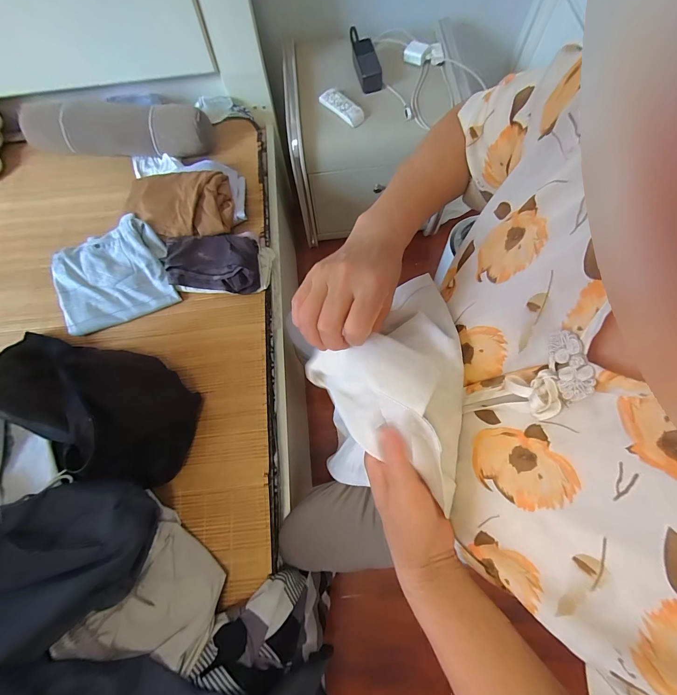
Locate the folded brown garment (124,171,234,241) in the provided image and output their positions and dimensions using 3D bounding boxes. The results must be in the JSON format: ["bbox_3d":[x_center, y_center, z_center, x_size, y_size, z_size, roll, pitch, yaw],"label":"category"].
[{"bbox_3d":[-0.378,-0.346,0.781,0.244,0.053,0.175,-4,71,1],"label":"folded brown garment"}]

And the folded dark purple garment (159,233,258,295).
[{"bbox_3d":[-0.286,-0.206,0.745,0.228,0.051,0.143,6,71,4],"label":"folded dark purple garment"}]

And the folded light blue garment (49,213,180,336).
[{"bbox_3d":[-0.518,-0.170,0.744,0.242,0.077,0.219,-21,71,-5],"label":"folded light blue garment"}]

